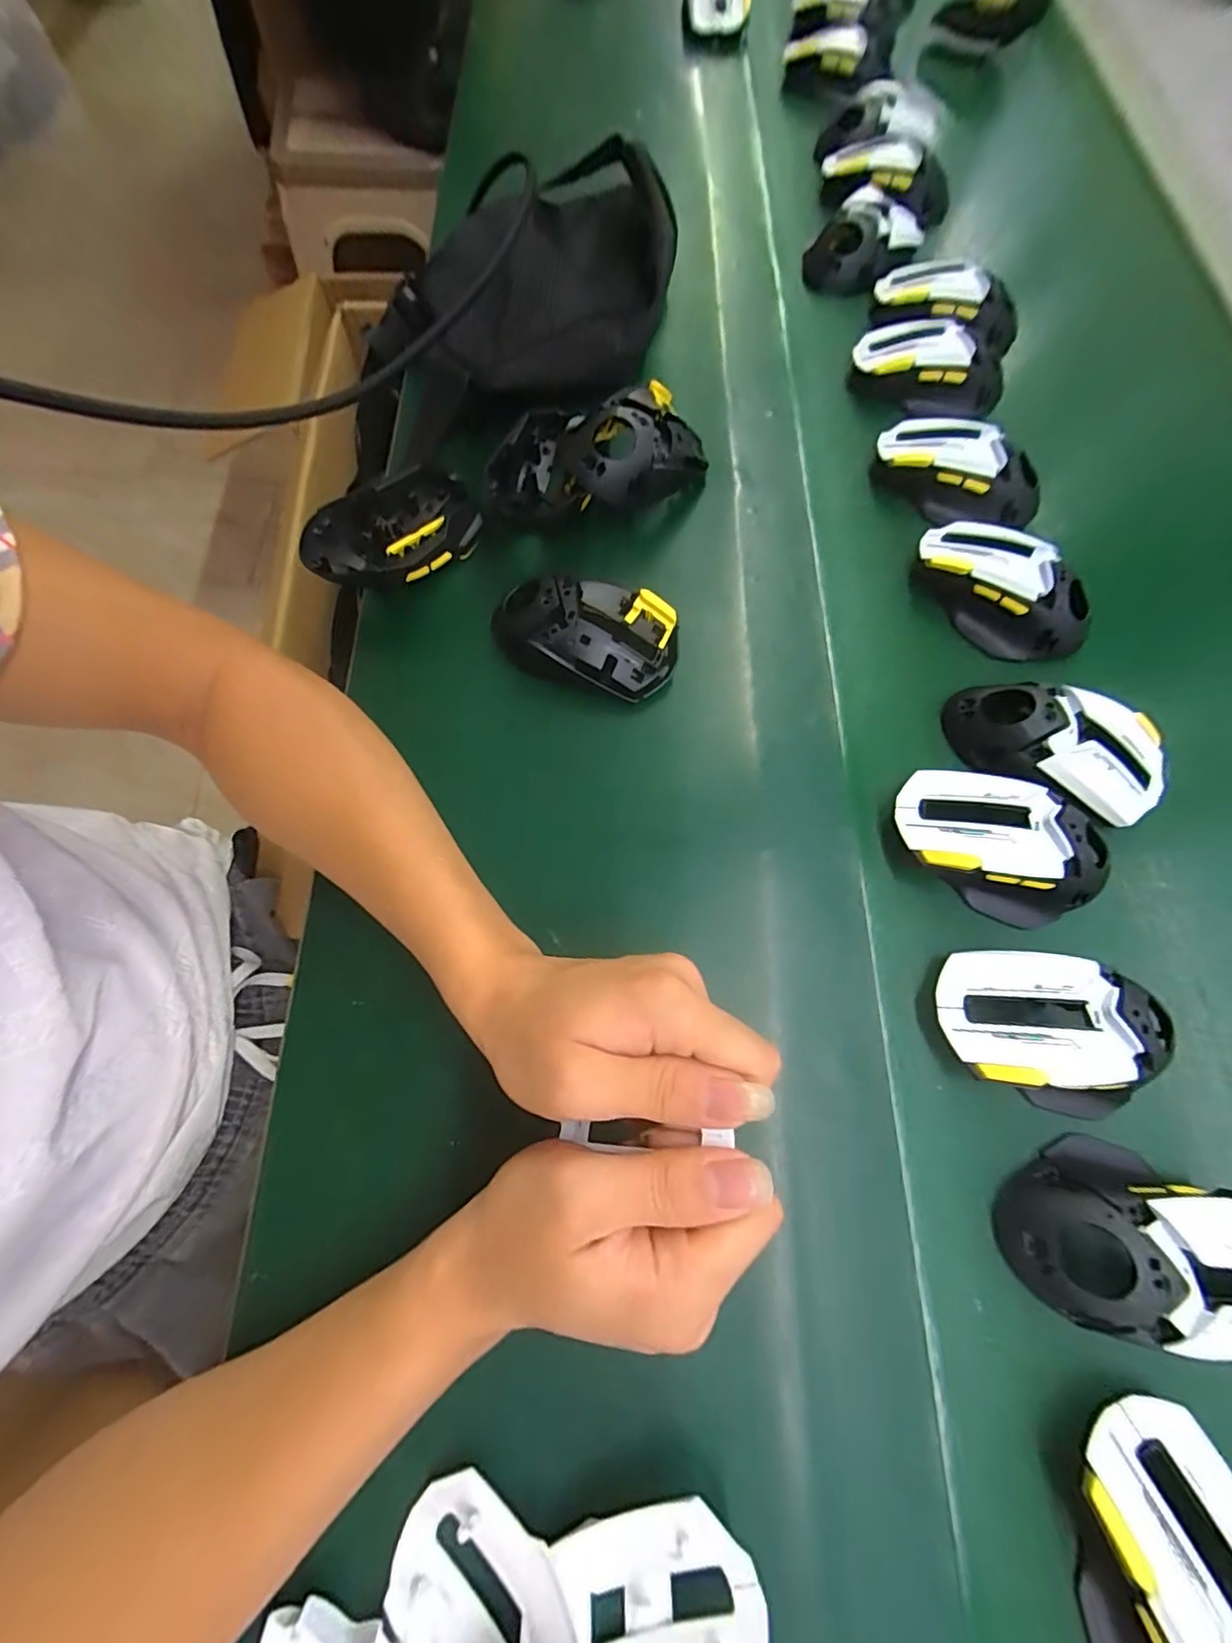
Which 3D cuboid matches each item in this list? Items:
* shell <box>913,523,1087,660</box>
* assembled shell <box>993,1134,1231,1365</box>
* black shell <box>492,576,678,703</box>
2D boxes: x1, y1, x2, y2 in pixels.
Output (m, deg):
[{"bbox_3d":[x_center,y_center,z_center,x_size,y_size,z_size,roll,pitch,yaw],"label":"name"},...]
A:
[{"bbox_3d":[0.250,-0.152,0.376,0.054,0.040,0.112,-38,75,-12],"label":"shell"},{"bbox_3d":[0.235,0.185,0.254,0.114,0.034,0.071,9,71,3],"label":"assembled shell"},{"bbox_3d":[-0.019,-0.114,0.354,0.115,0.036,0.067,13,73,5],"label":"black shell"}]

